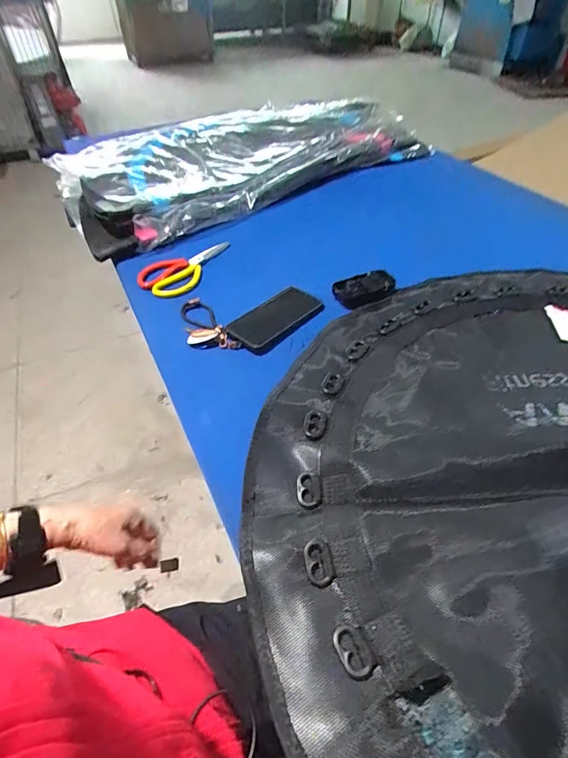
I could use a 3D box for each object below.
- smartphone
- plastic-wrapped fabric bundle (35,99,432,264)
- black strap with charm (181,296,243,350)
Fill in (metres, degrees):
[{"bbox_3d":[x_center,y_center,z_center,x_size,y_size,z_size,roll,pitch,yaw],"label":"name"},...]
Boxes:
[{"bbox_3d":[-0.011,-0.101,0.656,0.083,0.015,0.162,31,54,28],"label":"smartphone"},{"bbox_3d":[-0.138,-0.644,1.144,1.017,0.078,0.588,-31,53,-26],"label":"plastic-wrapped fabric bundle"},{"bbox_3d":[-0.131,-0.086,0.653,0.068,0.011,0.146,-22,49,-19],"label":"black strap with charm"}]

